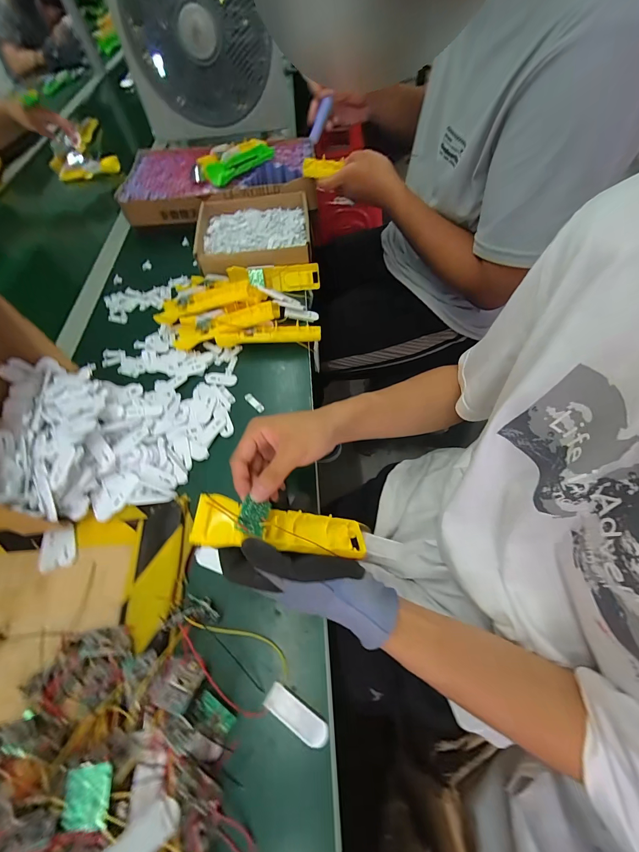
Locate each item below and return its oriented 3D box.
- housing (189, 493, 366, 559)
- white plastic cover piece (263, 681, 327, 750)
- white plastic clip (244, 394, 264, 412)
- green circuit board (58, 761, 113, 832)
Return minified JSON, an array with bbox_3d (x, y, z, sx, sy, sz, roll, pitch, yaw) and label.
[{"bbox_3d":[-0.032,0.097,0.310,0.165,0.026,0.046,13,56,-18],"label":"housing"},{"bbox_3d":[-0.020,0.257,0.288,0.060,0.010,0.020,25,64,19],"label":"white plastic cover piece"},{"bbox_3d":[-0.094,-0.034,0.469,0.011,0.005,0.039,-38,63,-17],"label":"white plastic clip"},{"bbox_3d":[-0.161,0.257,0.224,0.029,0.004,0.034,-4,66,-7],"label":"green circuit board"}]

